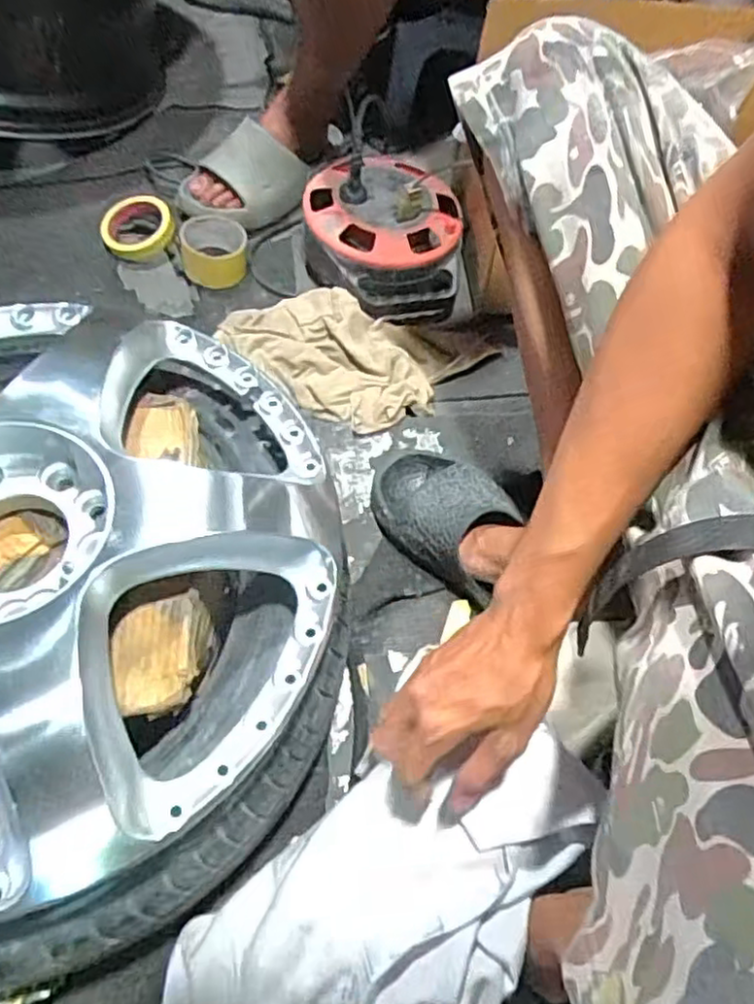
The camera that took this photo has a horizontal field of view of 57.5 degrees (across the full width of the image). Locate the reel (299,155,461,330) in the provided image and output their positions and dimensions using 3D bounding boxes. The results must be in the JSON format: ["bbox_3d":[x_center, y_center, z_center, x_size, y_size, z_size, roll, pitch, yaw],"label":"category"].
[{"bbox_3d":[0.008,-0.347,0.871,0.198,0.087,0.236,-1,59,-4],"label":"reel"}]

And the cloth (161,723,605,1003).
[{"bbox_3d":[0.012,0.301,0.481,0.347,0.048,0.181,-32,65,-3],"label":"cloth"}]

